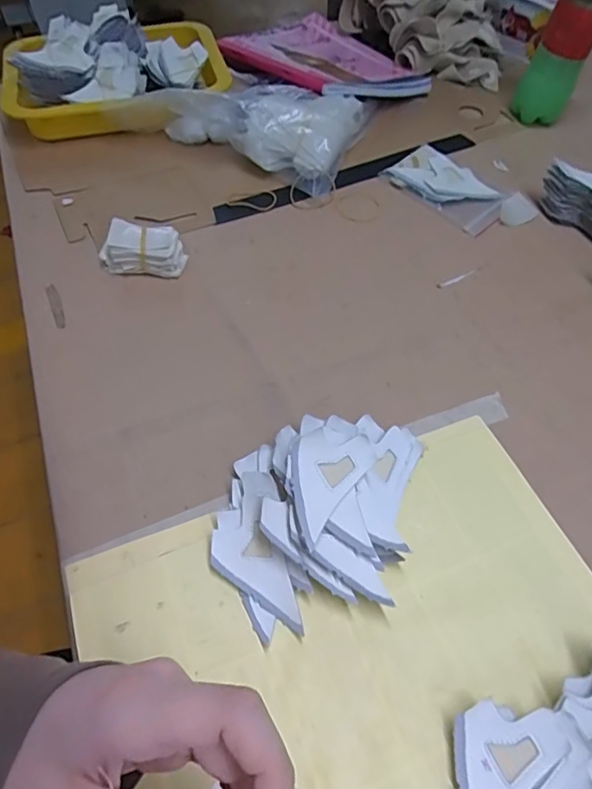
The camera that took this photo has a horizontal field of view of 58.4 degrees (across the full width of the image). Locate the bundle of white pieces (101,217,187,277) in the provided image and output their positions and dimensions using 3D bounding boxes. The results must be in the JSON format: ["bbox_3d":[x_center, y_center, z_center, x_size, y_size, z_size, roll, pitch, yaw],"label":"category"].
[{"bbox_3d":[-0.143,-0.135,0.496,0.072,0.045,0.034,5,57,5],"label":"bundle of white pieces"}]

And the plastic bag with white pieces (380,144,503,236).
[{"bbox_3d":[0.157,-0.216,0.552,0.065,0.018,0.123,-35,62,-20],"label":"plastic bag with white pieces"}]

